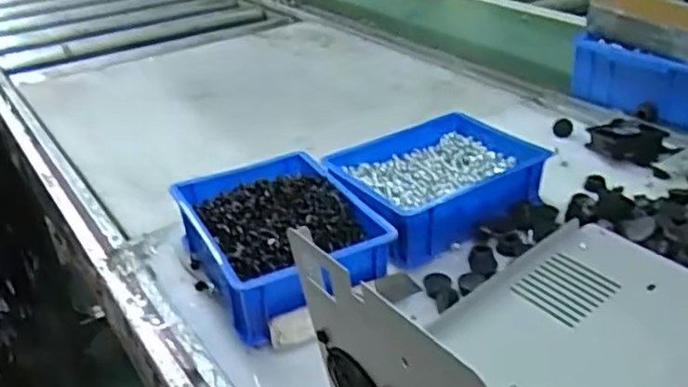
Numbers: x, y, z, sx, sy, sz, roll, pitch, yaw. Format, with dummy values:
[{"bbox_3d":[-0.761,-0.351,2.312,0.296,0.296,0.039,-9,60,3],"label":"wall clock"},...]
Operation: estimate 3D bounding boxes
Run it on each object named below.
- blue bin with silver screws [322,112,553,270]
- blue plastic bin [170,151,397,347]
[{"bbox_3d":[0.095,-0.013,0.681,0.211,0.057,0.152,-23,34,-31],"label":"blue bin with silver screws"},{"bbox_3d":[-0.057,0.038,0.601,0.146,0.066,0.203,-18,32,-23],"label":"blue plastic bin"}]

